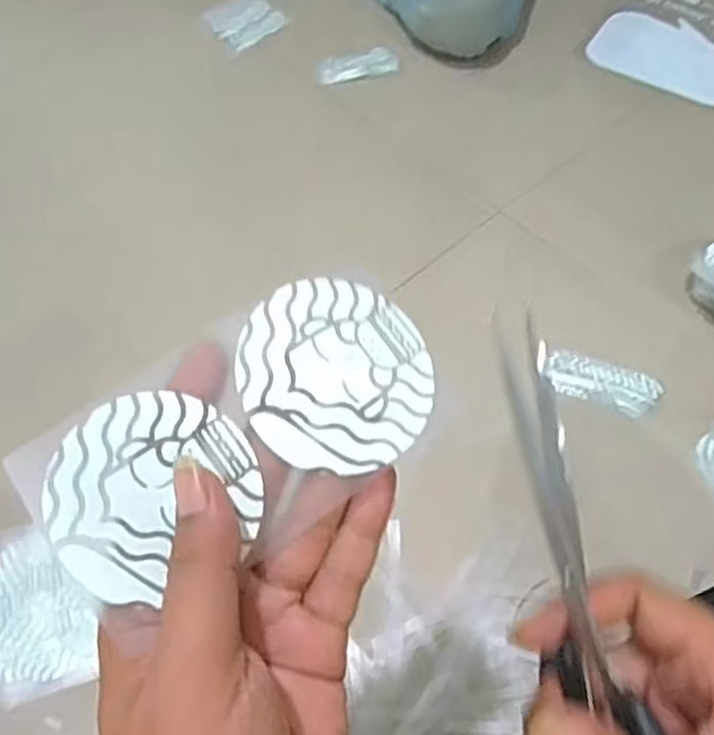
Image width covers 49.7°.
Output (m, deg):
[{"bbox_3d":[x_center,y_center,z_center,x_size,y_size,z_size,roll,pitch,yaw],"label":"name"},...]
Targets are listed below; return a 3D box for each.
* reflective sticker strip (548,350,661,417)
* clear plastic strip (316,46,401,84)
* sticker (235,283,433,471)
[{"bbox_3d":[0.235,0.014,0.736,0.106,0.009,0.048,17,67,11],"label":"reflective sticker strip"},{"bbox_3d":[0.001,-0.399,1.017,0.106,0.010,0.050,-11,61,4],"label":"clear plastic strip"},{"bbox_3d":[-0.007,0.002,0.264,0.065,0.005,0.066,4,73,-12],"label":"sticker"}]

